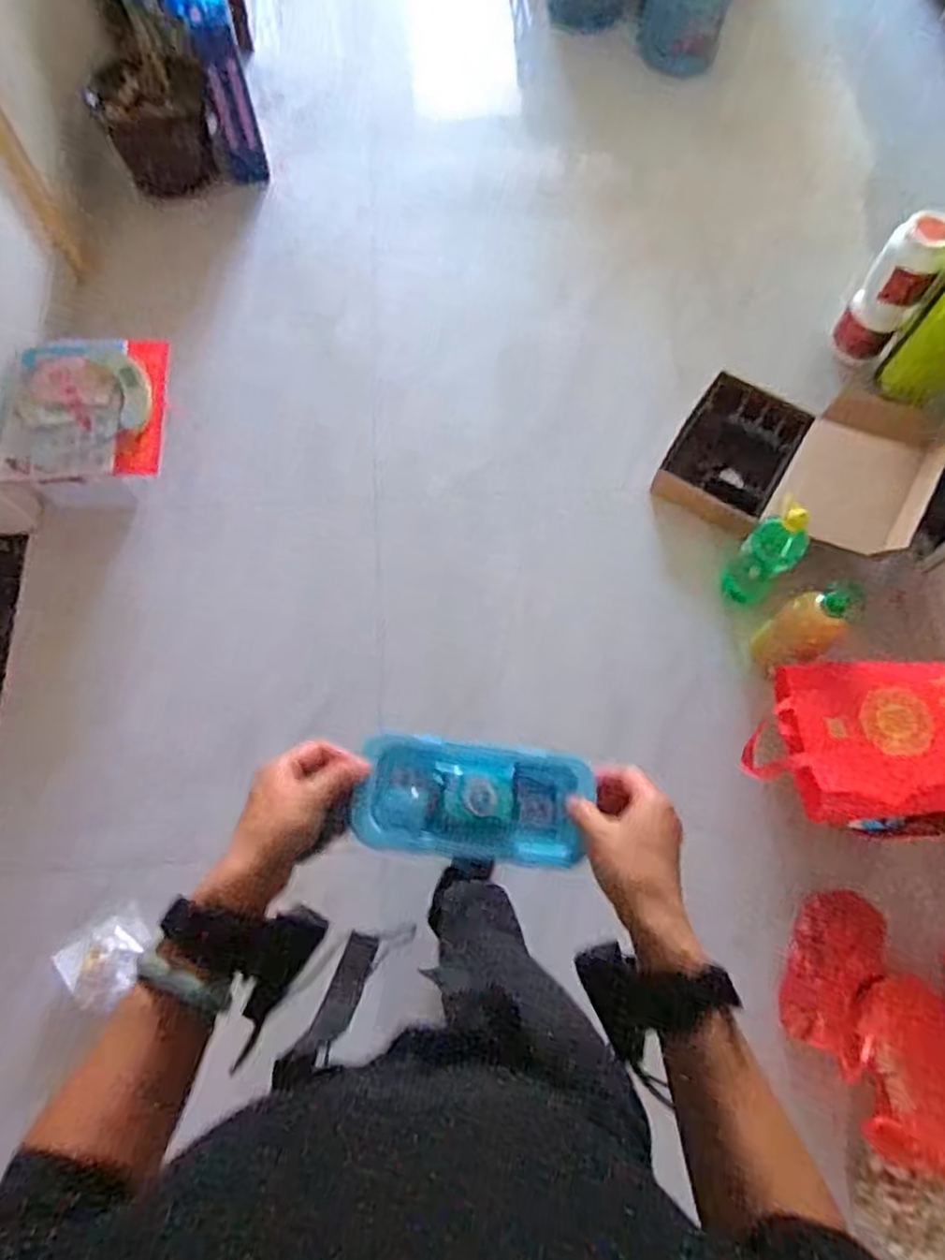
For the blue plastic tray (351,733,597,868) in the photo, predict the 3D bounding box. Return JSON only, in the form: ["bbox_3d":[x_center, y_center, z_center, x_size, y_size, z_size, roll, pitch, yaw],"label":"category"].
[{"bbox_3d":[0.002,0.126,0.539,0.168,0.021,0.083,6,68,0],"label":"blue plastic tray"}]

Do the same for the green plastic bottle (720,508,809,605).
[{"bbox_3d":[0.601,-0.142,1.505,0.098,0.284,0.106,1,68,-2],"label":"green plastic bottle"}]

